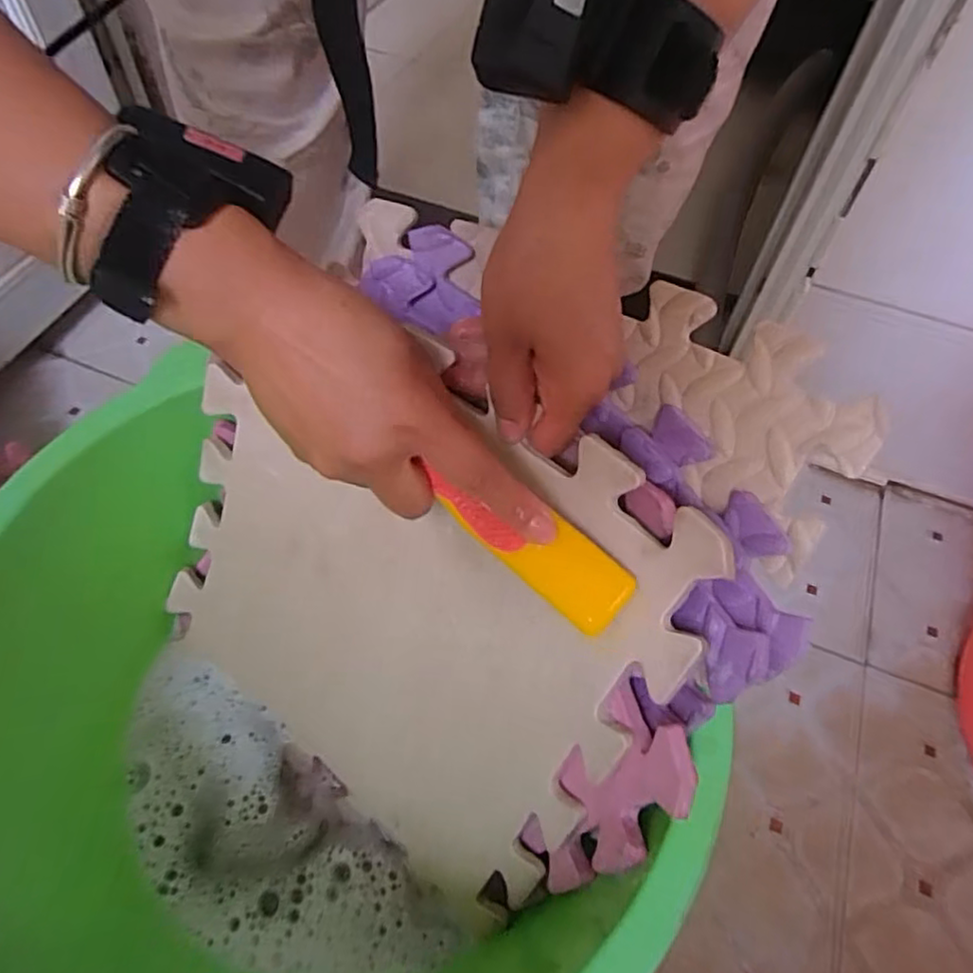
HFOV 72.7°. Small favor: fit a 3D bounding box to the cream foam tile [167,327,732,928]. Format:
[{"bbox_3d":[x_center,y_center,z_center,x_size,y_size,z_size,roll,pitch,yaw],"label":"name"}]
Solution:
[{"bbox_3d":[-0.058,0.067,0.369,0.284,0.277,0.032,35,28,21],"label":"cream foam tile"}]

